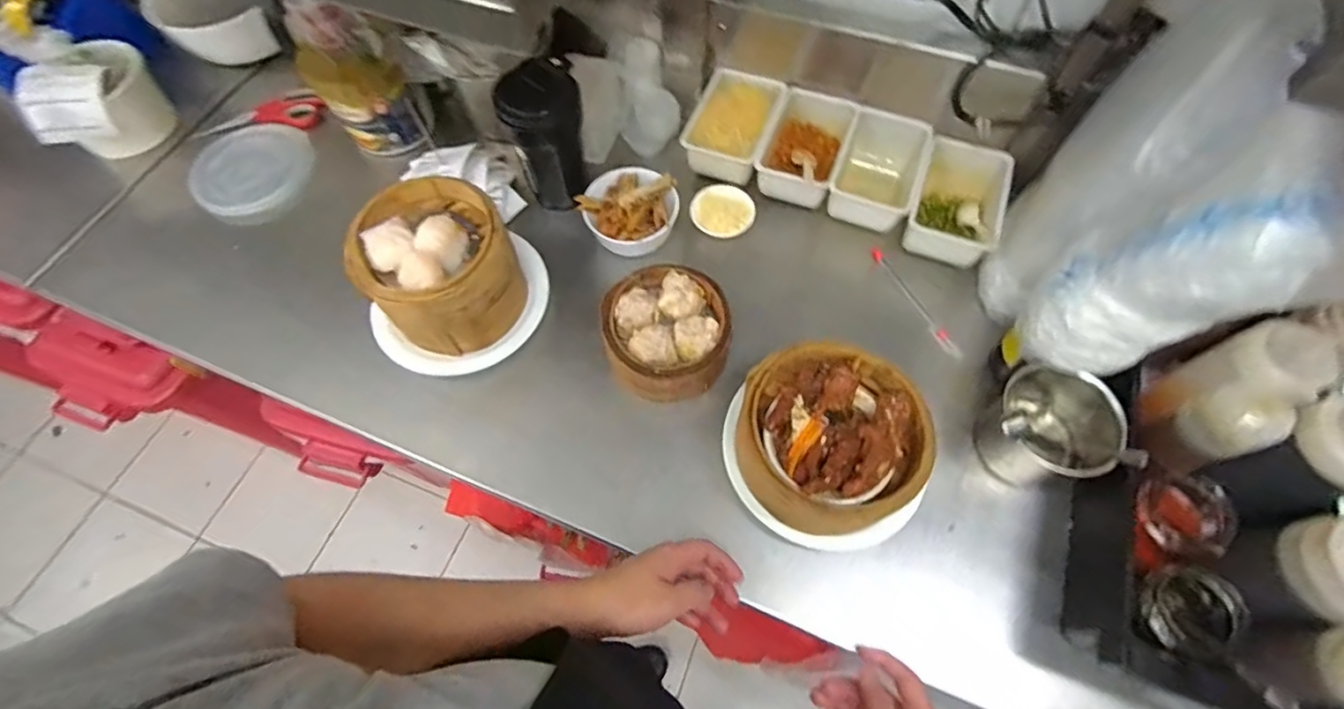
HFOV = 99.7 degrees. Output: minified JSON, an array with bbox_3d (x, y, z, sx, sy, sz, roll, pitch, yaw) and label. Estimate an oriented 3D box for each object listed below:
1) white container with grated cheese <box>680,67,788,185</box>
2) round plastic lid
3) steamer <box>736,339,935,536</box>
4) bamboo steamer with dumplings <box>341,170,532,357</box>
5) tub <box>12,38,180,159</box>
[{"bbox_3d":[0.074,-0.274,0.687,0.097,0.050,0.138,18,64,11],"label":"white container with grated cheese"},{"bbox_3d":[-0.541,-0.242,0.732,0.144,0.021,0.157,-36,67,-16],"label":"round plastic lid"},{"bbox_3d":[0.141,0.070,0.505,0.156,0.069,0.156,-1,62,1],"label":"steamer"},{"bbox_3d":[-0.235,-0.090,0.585,0.140,0.114,0.143,-1,62,1],"label":"bamboo steamer with dumplings"},{"bbox_3d":[-0.740,-0.328,0.741,0.137,0.118,0.117,-36,67,-16],"label":"tub"}]

